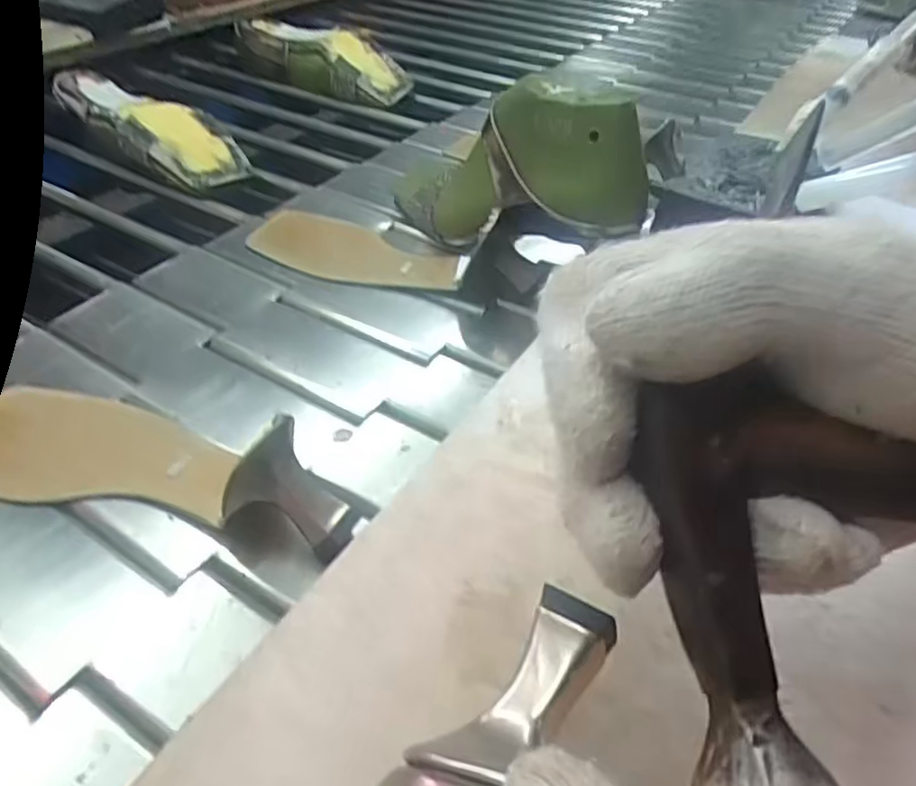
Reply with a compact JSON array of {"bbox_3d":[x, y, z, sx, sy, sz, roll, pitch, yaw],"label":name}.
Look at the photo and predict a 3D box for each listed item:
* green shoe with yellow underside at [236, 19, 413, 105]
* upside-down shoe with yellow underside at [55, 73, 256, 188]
[{"bbox_3d":[-0.149,-0.386,0.796,0.211,0.059,0.089,28,46,28],"label":"green shoe with yellow underside"},{"bbox_3d":[-0.279,-0.241,0.624,0.214,0.056,0.086,32,48,32],"label":"upside-down shoe with yellow underside"}]

